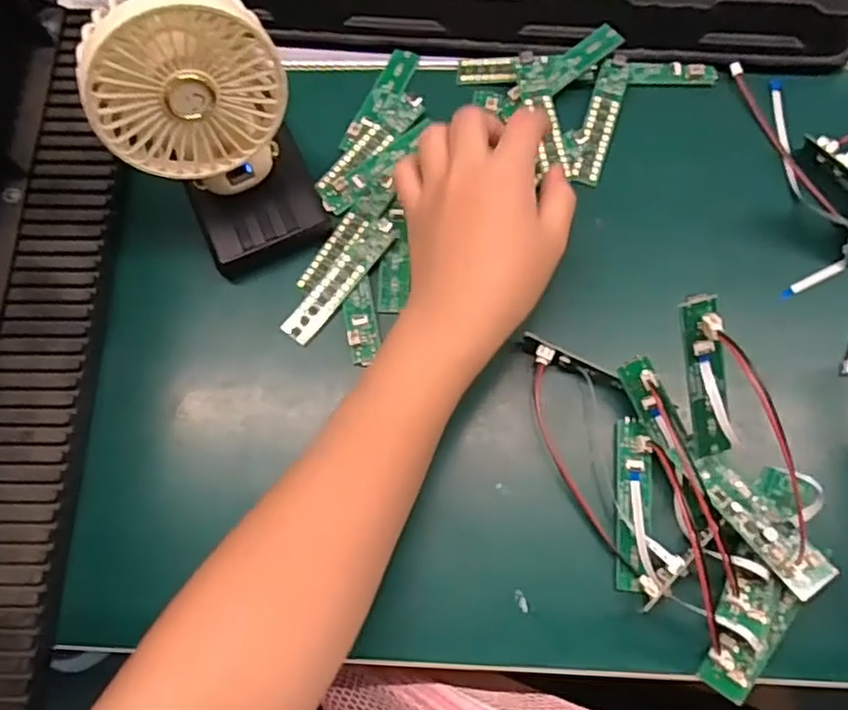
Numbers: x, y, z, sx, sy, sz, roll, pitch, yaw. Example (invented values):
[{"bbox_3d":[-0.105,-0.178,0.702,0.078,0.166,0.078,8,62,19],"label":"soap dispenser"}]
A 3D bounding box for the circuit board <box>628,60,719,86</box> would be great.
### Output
[{"bbox_3d":[0.152,-0.172,0.403,0.053,0.009,0.012,2,72,2],"label":"circuit board"}]

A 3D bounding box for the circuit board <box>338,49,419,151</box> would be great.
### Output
[{"bbox_3d":[-0.027,-0.159,0.412,0.020,0.005,0.081,22,70,7],"label":"circuit board"}]

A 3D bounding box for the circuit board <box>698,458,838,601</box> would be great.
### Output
[{"bbox_3d":[0.155,0.077,0.303,0.021,0.010,0.067,-33,61,-9],"label":"circuit board"}]

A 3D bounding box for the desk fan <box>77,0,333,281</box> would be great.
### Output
[{"bbox_3d":[-0.107,-0.112,0.325,0.087,0.122,0.084,-22,72,-6],"label":"desk fan"}]

